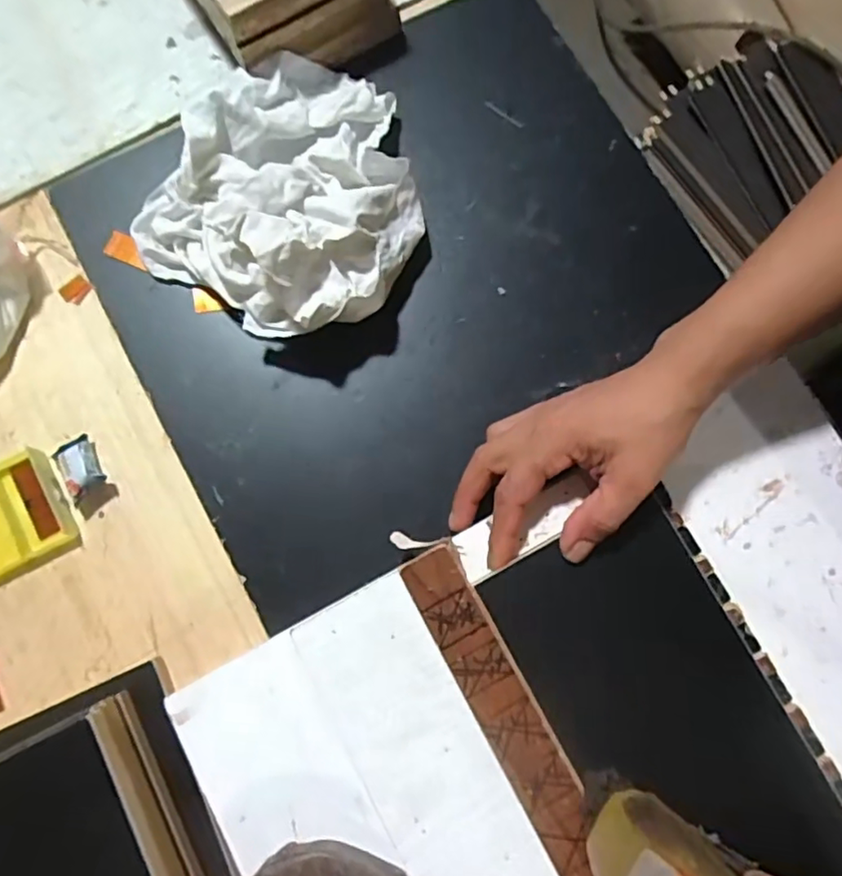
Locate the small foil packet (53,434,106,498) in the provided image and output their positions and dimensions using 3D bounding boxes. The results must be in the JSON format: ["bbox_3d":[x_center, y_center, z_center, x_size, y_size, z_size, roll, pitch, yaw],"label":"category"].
[{"bbox_3d":[-0.216,0.016,0.379,0.023,0.014,0.034,-27,81,-6],"label":"small foil packet"}]

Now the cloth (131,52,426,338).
[{"bbox_3d":[-0.075,-0.164,0.379,0.164,0.071,0.189,34,81,5],"label":"cloth"}]

